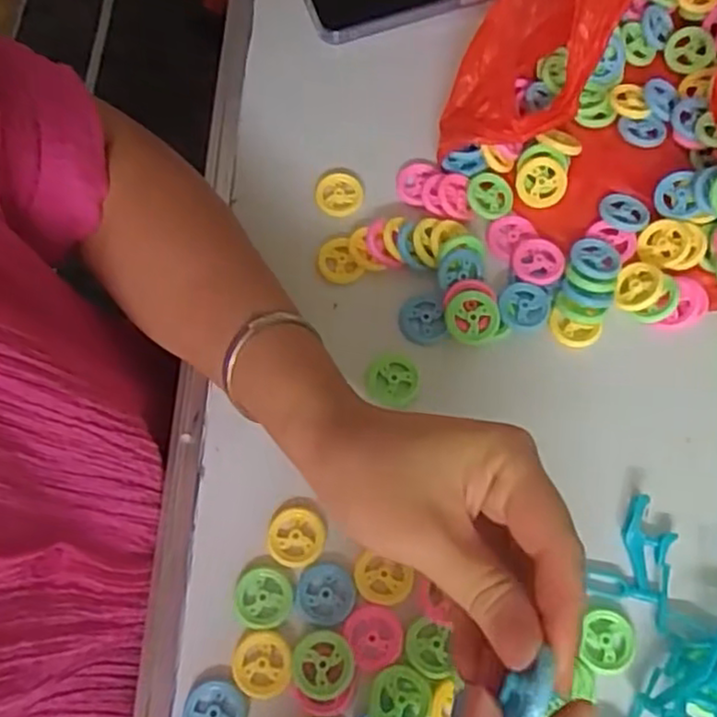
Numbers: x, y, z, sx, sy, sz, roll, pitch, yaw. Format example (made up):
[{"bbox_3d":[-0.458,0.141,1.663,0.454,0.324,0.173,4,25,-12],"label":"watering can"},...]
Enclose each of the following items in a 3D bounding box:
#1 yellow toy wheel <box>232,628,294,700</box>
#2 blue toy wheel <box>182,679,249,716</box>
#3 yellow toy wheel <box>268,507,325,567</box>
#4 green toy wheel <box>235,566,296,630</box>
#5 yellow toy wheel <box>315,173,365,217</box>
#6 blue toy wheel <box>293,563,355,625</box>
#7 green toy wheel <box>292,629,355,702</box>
[{"bbox_3d":[-0.046,0.147,0.340,0.029,0.004,0.029,-1,69,2],"label":"yellow toy wheel"},{"bbox_3d":[-0.068,0.168,0.336,0.030,0.005,0.029,-1,69,2],"label":"blue toy wheel"},{"bbox_3d":[-0.032,0.091,0.361,0.029,0.004,0.028,-1,69,2],"label":"yellow toy wheel"},{"bbox_3d":[-0.048,0.119,0.351,0.029,0.004,0.028,-1,69,2],"label":"green toy wheel"},{"bbox_3d":[-0.012,-0.102,0.441,0.029,0.006,0.025,0,69,3],"label":"yellow toy wheel"},{"bbox_3d":[-0.017,0.117,0.350,0.029,0.004,0.028,-1,69,2],"label":"blue toy wheel"},{"bbox_3d":[-0.017,0.146,0.337,0.029,0.007,0.029,-1,69,2],"label":"green toy wheel"}]

